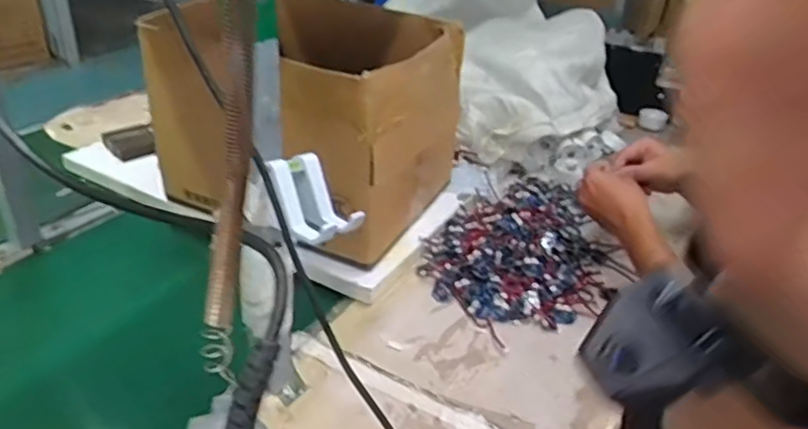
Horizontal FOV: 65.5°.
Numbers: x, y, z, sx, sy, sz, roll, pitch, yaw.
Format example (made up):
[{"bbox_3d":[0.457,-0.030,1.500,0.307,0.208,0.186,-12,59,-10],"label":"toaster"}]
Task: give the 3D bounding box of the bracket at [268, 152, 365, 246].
[{"bbox_3d":[-0.075,-0.012,0.515,0.071,0.053,0.058,27,38,32],"label":"bracket"}]

